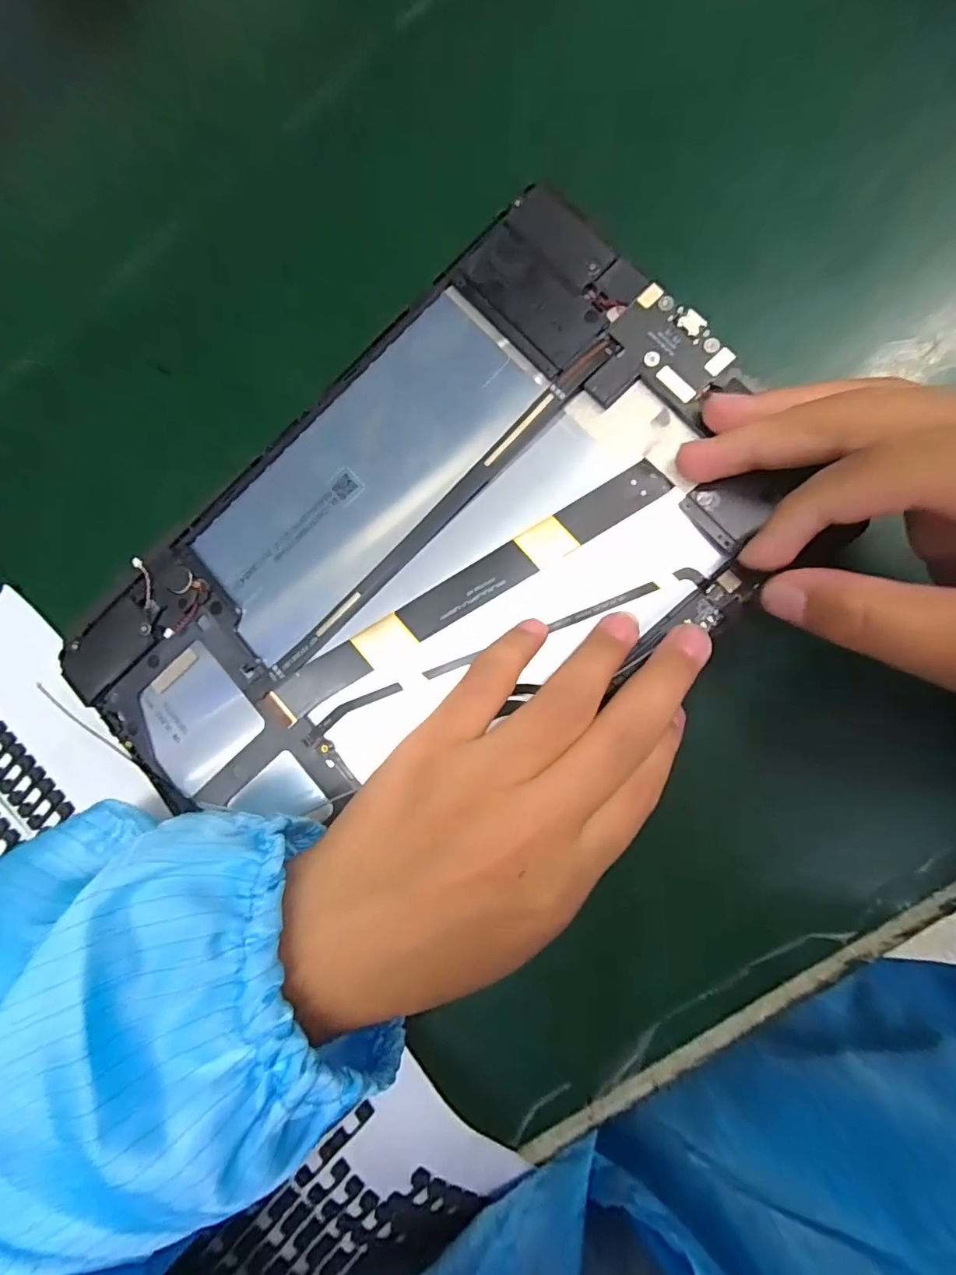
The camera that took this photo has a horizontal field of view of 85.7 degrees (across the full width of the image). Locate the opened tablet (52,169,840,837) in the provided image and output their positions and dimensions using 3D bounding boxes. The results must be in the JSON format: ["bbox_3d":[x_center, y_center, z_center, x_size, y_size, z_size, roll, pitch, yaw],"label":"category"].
[{"bbox_3d":[-0.026,-0.025,0.176,0.233,0.008,0.142,-38,84,5],"label":"opened tablet"}]

